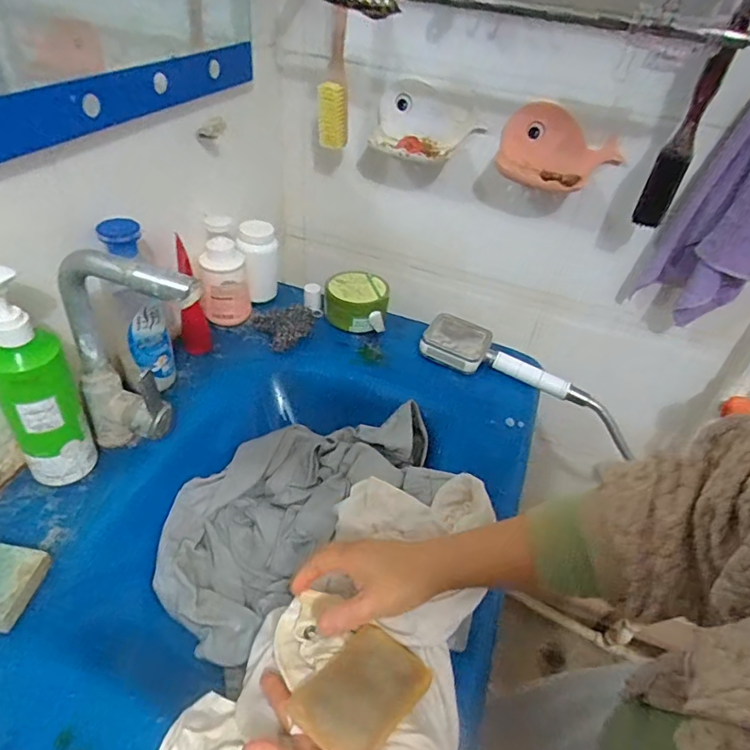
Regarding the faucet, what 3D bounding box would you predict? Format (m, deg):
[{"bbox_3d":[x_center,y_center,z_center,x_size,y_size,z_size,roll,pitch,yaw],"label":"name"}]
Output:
[{"bbox_3d":[-0.237,-0.004,0.529,0.156,0.246,0.052,24,43,19],"label":"faucet"}]

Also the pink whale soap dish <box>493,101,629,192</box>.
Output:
[{"bbox_3d":[0.247,-0.301,0.703,0.164,0.087,0.065,18,41,12],"label":"pink whale soap dish"}]

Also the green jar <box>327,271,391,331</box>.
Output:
[{"bbox_3d":[-0.030,-0.118,0.841,0.100,0.057,0.080,4,40,-4],"label":"green jar"}]

